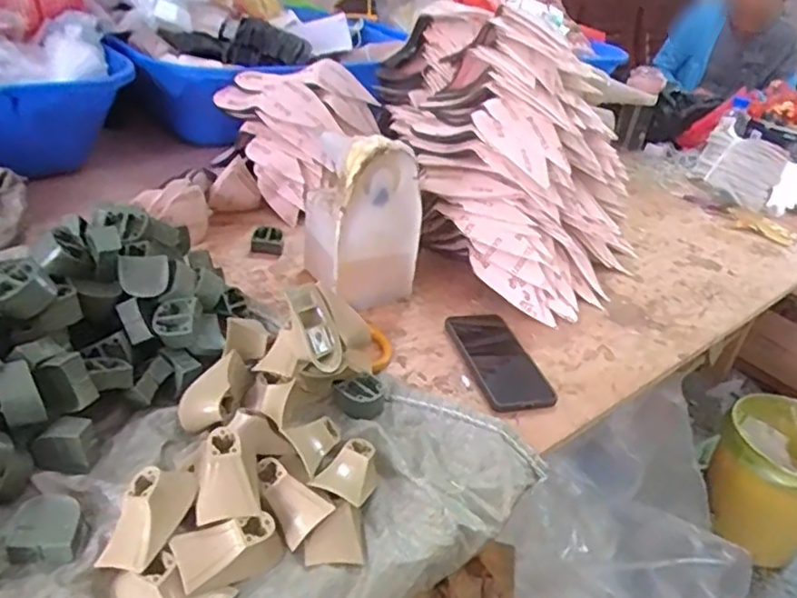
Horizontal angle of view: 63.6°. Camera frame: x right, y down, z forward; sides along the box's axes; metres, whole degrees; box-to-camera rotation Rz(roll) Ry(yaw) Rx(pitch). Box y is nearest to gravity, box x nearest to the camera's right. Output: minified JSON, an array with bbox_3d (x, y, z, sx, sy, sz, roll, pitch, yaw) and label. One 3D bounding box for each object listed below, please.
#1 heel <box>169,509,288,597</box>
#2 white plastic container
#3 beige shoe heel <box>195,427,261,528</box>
[{"bbox_3d":[-0.126,0.186,0.477,0.077,0.040,0.041,-14,39,-31],"label":"heel"},{"bbox_3d":[-0.044,-0.106,0.812,0.120,0.203,0.119,-7,35,-22],"label":"white plastic container"},{"bbox_3d":[-0.132,0.134,0.495,0.044,0.035,0.065,-2,34,-15],"label":"beige shoe heel"}]

